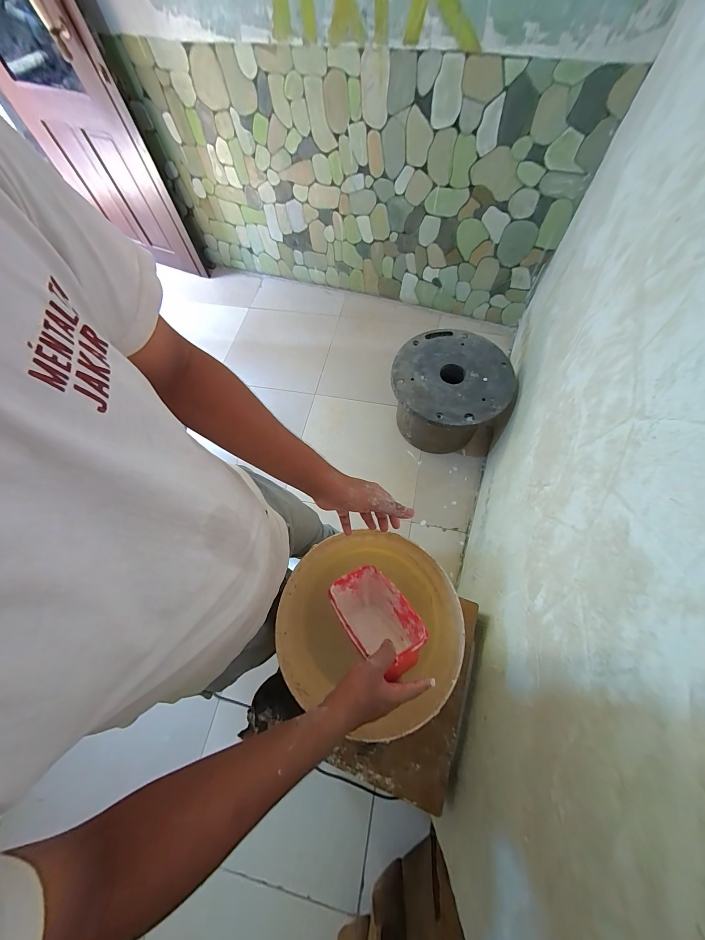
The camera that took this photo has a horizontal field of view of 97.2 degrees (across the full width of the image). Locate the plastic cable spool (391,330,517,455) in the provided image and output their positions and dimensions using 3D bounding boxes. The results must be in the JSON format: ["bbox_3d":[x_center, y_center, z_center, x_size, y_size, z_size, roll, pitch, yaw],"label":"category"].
[{"bbox_3d":[0.412,-0.331,1.396,0.452,0.312,0.453,-1,66,3],"label":"plastic cable spool"}]

